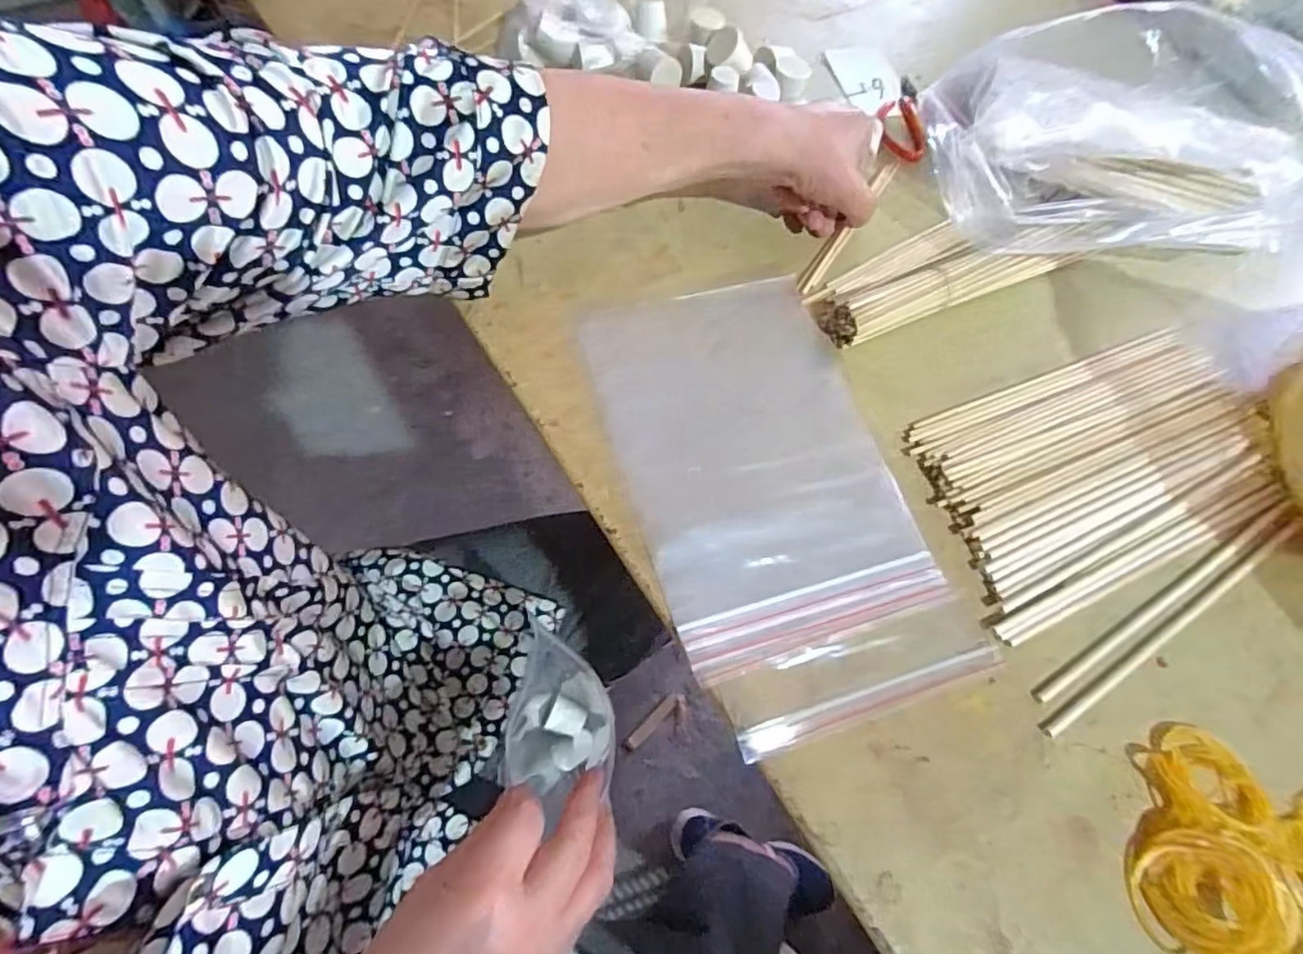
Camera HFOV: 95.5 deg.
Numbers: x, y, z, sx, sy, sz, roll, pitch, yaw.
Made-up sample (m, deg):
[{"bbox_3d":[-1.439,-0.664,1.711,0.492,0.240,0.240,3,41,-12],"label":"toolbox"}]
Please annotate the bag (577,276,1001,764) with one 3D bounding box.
[{"bbox_3d":[0.069,0.002,0.366,0.164,0.011,0.284,-16,69,-10],"label":"bag"}]

